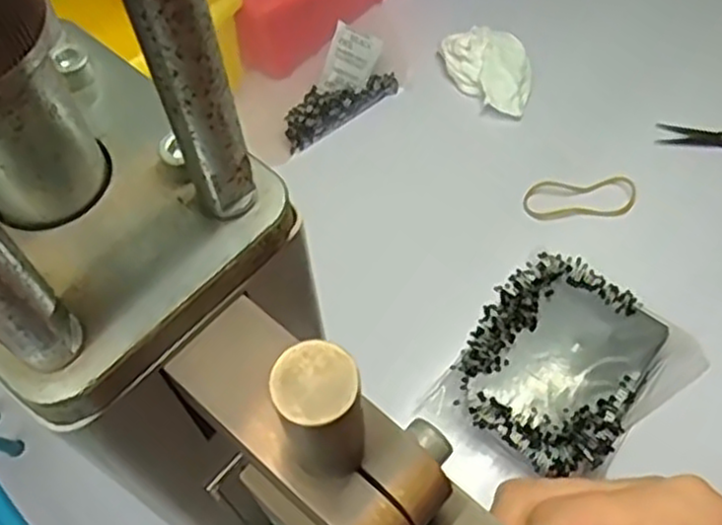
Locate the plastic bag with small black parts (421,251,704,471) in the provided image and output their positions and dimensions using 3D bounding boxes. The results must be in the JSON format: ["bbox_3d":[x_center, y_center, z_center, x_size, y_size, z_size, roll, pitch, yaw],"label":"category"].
[{"bbox_3d":[0.089,0.046,0.317,0.086,0.018,0.091,31,65,19],"label":"plastic bag with small black parts"}]

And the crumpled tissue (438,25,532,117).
[{"bbox_3d":[0.074,-0.110,0.412,0.039,0.017,0.060,-31,63,-15],"label":"crumpled tissue"}]

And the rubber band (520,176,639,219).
[{"bbox_3d":[0.111,-0.032,0.376,0.055,0.008,0.022,-7,59,-1],"label":"rubber band"}]

